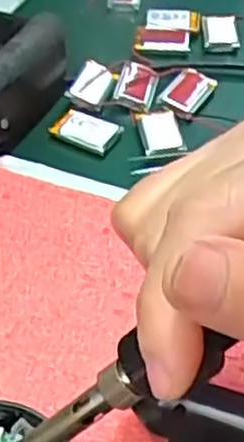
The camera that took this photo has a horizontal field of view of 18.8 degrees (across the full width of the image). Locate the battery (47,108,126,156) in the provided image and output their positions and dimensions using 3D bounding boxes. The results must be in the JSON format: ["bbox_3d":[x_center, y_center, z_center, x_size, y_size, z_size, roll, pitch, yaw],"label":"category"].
[{"bbox_3d":[-0.018,-0.045,0.362,0.033,0.006,0.018,22,51,21],"label":"battery"}]

